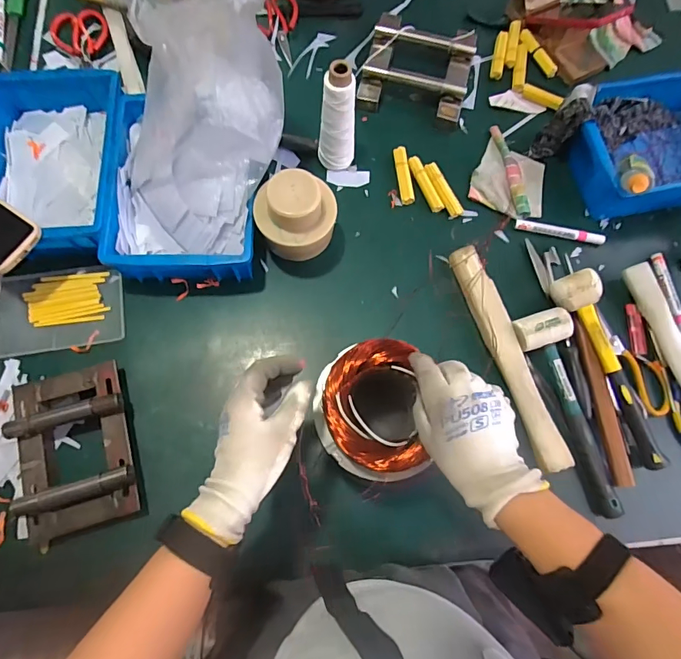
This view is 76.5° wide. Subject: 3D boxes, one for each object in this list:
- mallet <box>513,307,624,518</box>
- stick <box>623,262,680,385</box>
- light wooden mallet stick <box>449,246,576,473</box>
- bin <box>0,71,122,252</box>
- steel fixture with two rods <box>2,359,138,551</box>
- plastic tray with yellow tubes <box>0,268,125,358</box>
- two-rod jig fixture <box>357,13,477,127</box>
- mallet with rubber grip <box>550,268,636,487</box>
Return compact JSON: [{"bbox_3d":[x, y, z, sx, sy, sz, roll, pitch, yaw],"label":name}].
[{"bbox_3d":[0.310,0.111,0.586,0.074,0.038,0.281,-11,75,-5],"label":"mallet"},{"bbox_3d":[0.487,0.045,0.618,0.030,0.034,0.295,-15,75,-6],"label":"stick"},{"bbox_3d":[0.240,0.033,0.622,0.049,0.036,0.337,-18,76,-7],"label":"light wooden mallet stick"},{"bbox_3d":[-0.422,-0.247,0.641,0.211,0.085,0.304,-6,75,-4],"label":"bin"},{"bbox_3d":[-0.341,0.154,0.554,0.141,0.046,0.202,-16,75,-6],"label":"steel fixture with two rods"},{"bbox_3d":[-0.404,-0.028,0.623,0.172,0.018,0.122,-5,75,-3],"label":"plastic tray with yellow tubes"},{"bbox_3d":[0.134,-0.456,0.745,0.181,0.043,0.192,14,74,2],"label":"two-rod jig fixture"},{"bbox_3d":[0.355,0.062,0.593,0.048,0.067,0.290,-9,75,-5],"label":"mallet with rubber grip"}]

